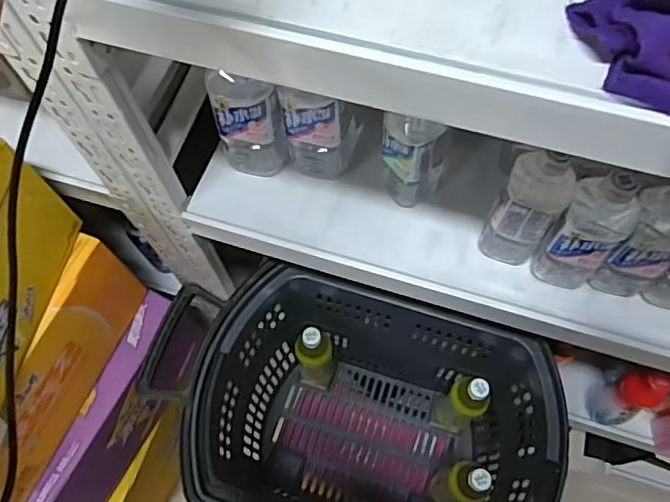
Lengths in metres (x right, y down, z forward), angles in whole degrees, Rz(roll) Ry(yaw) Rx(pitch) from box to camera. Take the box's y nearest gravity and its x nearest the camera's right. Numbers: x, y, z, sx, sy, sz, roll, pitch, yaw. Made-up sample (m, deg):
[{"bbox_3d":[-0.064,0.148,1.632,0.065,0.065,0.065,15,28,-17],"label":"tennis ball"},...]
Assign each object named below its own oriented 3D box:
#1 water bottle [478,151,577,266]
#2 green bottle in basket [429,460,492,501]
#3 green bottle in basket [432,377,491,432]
[{"bbox_3d":[0.214,-0.047,0.629,0.071,0.187,0.057,28,69,14],"label":"water bottle"},{"bbox_3d":[0.206,0.384,0.912,0.076,0.219,0.063,-10,65,-2],"label":"green bottle in basket"},{"bbox_3d":[0.218,0.271,0.968,0.063,0.216,0.058,-1,65,2],"label":"green bottle in basket"}]

